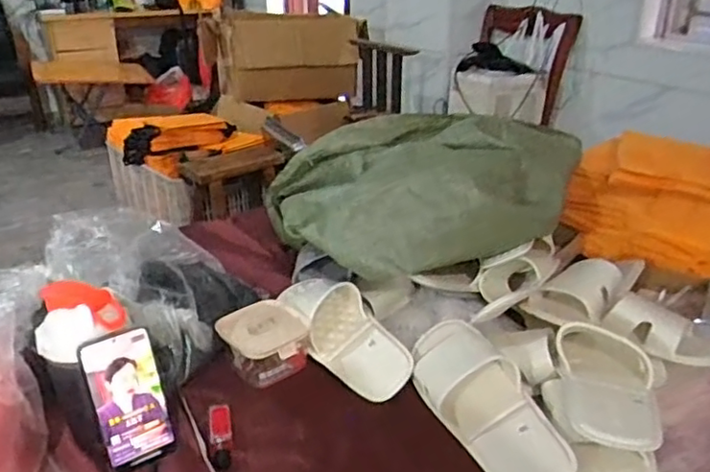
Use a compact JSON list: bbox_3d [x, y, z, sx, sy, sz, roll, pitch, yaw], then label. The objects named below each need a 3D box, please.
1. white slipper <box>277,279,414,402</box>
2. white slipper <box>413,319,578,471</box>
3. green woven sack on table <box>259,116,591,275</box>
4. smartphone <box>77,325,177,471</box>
[{"bbox_3d":[-0.026,0.133,0.914,0.104,0.073,0.287,-17,30,-31],"label":"white slipper"},{"bbox_3d":[0.160,0.206,0.771,0.111,0.042,0.268,-31,45,-10],"label":"white slipper"},{"bbox_3d":[0.127,-0.080,0.959,0.509,0.160,0.254,-3,26,-6],"label":"green woven sack on table"},{"bbox_3d":[-0.249,0.184,0.693,0.077,0.163,0.014,-20,20,-29],"label":"smartphone"}]

